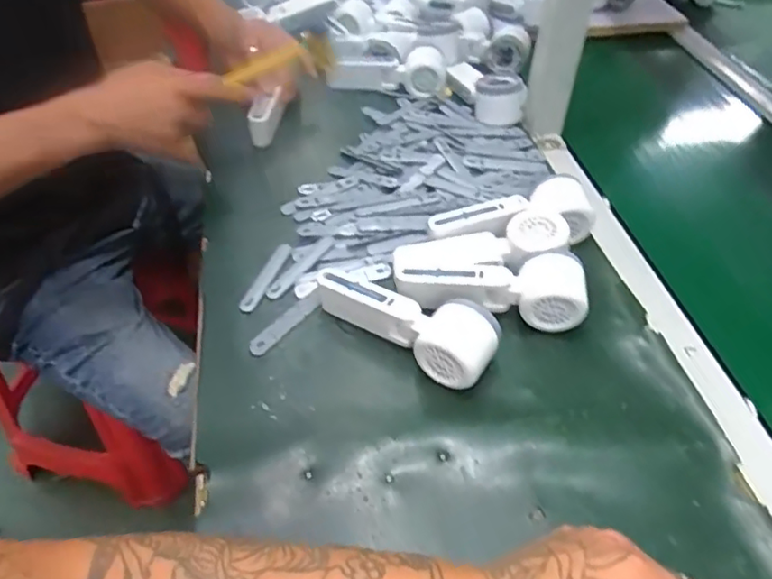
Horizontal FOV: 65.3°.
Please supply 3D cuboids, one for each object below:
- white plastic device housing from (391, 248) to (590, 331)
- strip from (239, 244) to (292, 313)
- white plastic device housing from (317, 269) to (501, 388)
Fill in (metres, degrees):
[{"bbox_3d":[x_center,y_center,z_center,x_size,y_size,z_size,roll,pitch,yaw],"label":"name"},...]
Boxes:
[{"bbox_3d":[0.091,0.001,0.544,0.163,0.056,0.051,5,46,3],"label":"white plastic device housing"},{"bbox_3d":[-0.115,-0.013,0.582,0.015,0.004,0.089,14,47,12],"label":"strip"},{"bbox_3d":[0.012,0.024,0.520,0.173,0.057,0.055,25,50,21],"label":"white plastic device housing"}]

